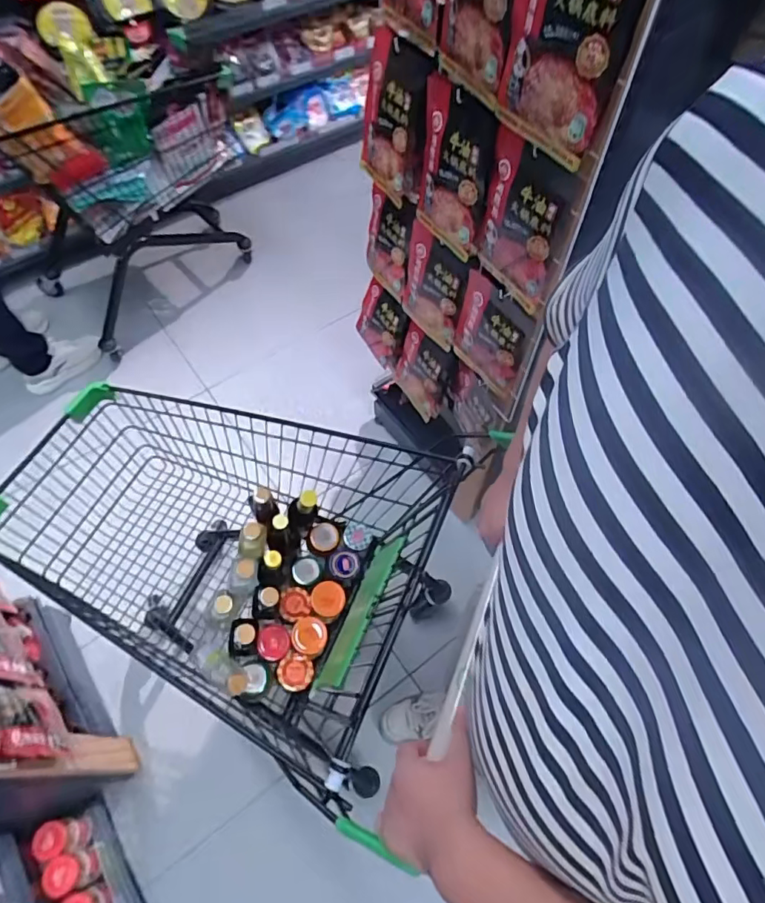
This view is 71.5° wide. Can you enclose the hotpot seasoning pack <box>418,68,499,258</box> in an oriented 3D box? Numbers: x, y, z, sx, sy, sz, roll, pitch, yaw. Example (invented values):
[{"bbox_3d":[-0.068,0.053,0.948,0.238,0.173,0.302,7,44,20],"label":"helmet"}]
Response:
[{"bbox_3d":[0.107,-0.435,0.836,0.022,0.222,0.162,-25,60,-22],"label":"hotpot seasoning pack"}]

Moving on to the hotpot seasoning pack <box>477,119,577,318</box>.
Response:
[{"bbox_3d":[0.194,-0.327,0.760,0.013,0.214,0.146,-28,64,-16],"label":"hotpot seasoning pack"}]

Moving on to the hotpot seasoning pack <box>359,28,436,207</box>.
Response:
[{"bbox_3d":[0.018,-0.552,0.891,0.033,0.231,0.168,-23,61,-26],"label":"hotpot seasoning pack"}]

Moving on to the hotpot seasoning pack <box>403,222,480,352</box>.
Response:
[{"bbox_3d":[0.098,-0.311,1.018,0.032,0.220,0.154,-38,67,-20],"label":"hotpot seasoning pack"}]

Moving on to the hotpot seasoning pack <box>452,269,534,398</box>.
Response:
[{"bbox_3d":[0.193,-0.204,0.959,0.023,0.216,0.148,-38,67,-20],"label":"hotpot seasoning pack"}]

